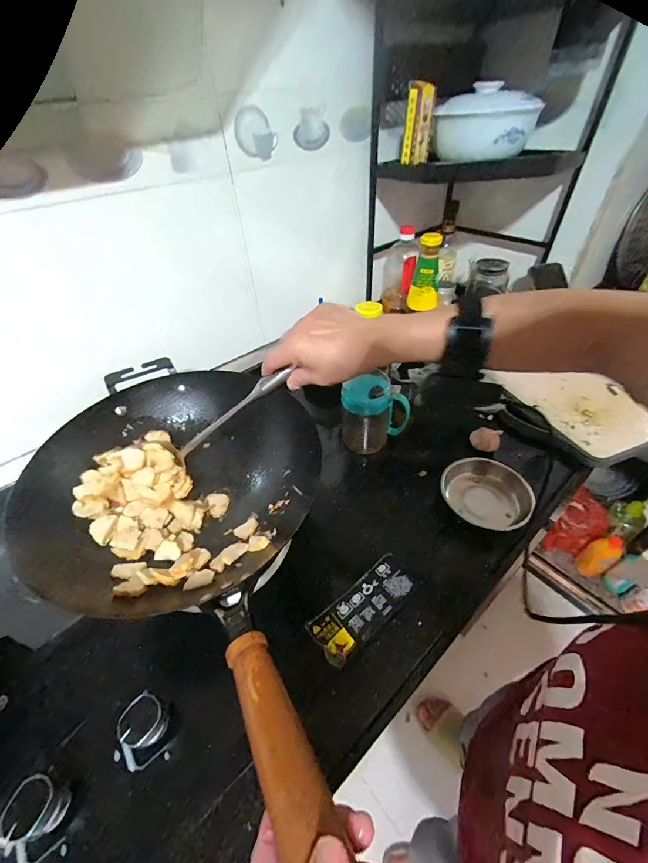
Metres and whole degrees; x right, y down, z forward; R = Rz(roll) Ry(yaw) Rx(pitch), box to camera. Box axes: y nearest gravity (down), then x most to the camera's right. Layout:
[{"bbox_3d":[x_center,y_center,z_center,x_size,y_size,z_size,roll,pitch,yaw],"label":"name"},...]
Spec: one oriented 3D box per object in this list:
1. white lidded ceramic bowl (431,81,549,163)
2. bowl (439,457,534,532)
[{"bbox_3d":[0.282,-0.544,0.600,0.165,0.100,0.129,15,48,18],"label":"white lidded ceramic bowl"},{"bbox_3d":[0.244,0.091,0.517,0.120,0.042,0.110,-2,45,2],"label":"bowl"}]

